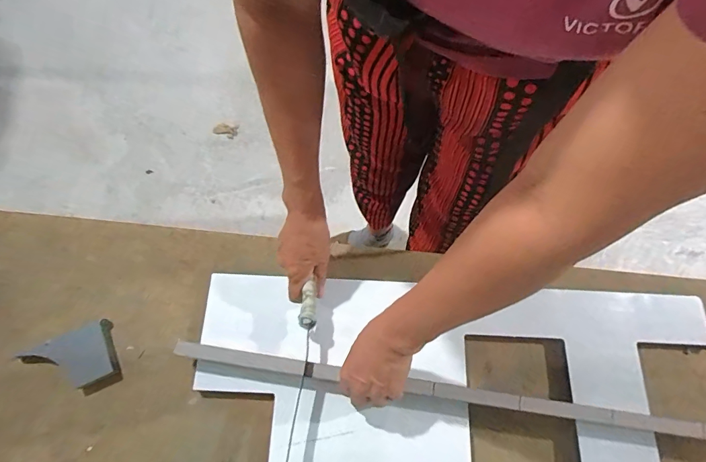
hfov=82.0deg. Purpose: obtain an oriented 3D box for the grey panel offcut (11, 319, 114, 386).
[{"bbox_3d":[-0.346,0.157,0.496,0.089,0.011,0.069,-24,73,-11],"label":"grey panel offcut"}]

